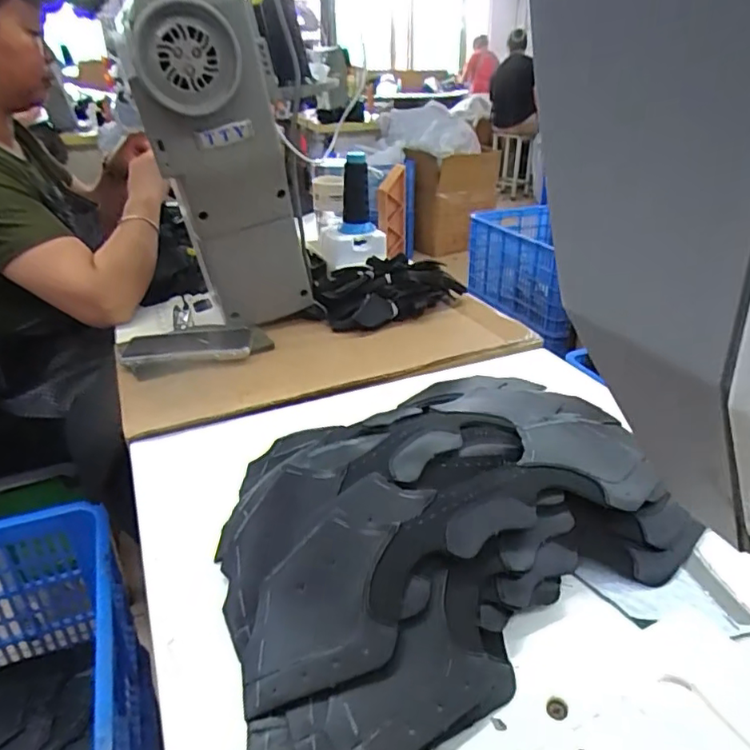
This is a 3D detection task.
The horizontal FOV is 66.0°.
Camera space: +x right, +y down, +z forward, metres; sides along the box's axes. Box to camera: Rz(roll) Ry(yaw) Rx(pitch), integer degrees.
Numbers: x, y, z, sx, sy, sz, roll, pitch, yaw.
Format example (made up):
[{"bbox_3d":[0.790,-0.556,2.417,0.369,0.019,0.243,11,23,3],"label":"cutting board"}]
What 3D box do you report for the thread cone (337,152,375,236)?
[{"bbox_3d":[-0.029,-0.293,0.932,0.057,0.114,0.065,0,29,3],"label":"thread cone"}]

